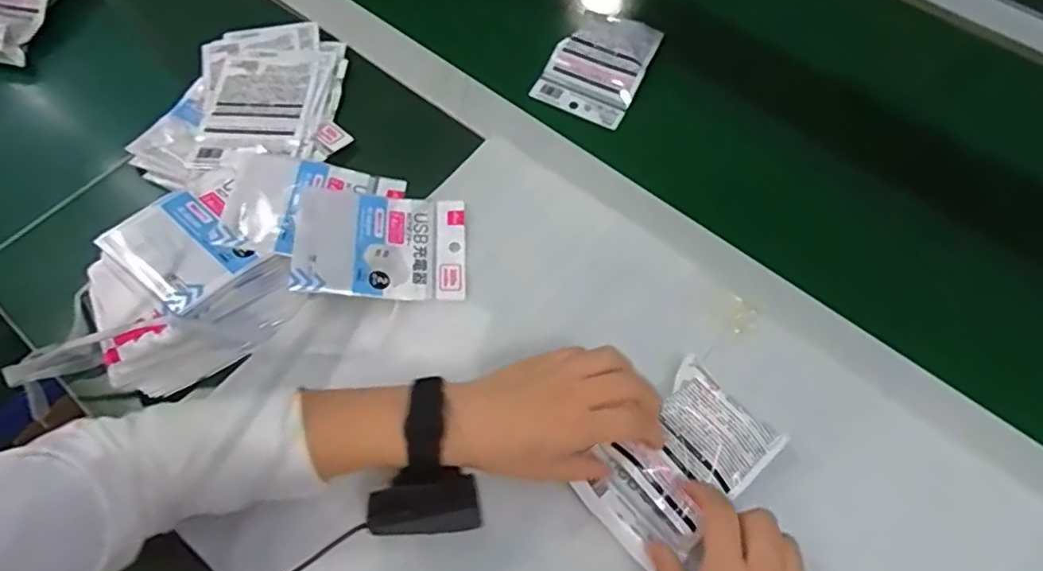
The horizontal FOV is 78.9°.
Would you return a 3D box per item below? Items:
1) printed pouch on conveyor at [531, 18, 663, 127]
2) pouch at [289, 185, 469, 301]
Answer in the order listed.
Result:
[{"bbox_3d":[0.081,-0.231,0.660,0.094,0.031,0.121,24,66,12],"label":"printed pouch on conveyor"},{"bbox_3d":[-0.116,-0.038,0.536,0.136,0.030,0.100,-2,63,0],"label":"pouch"}]

